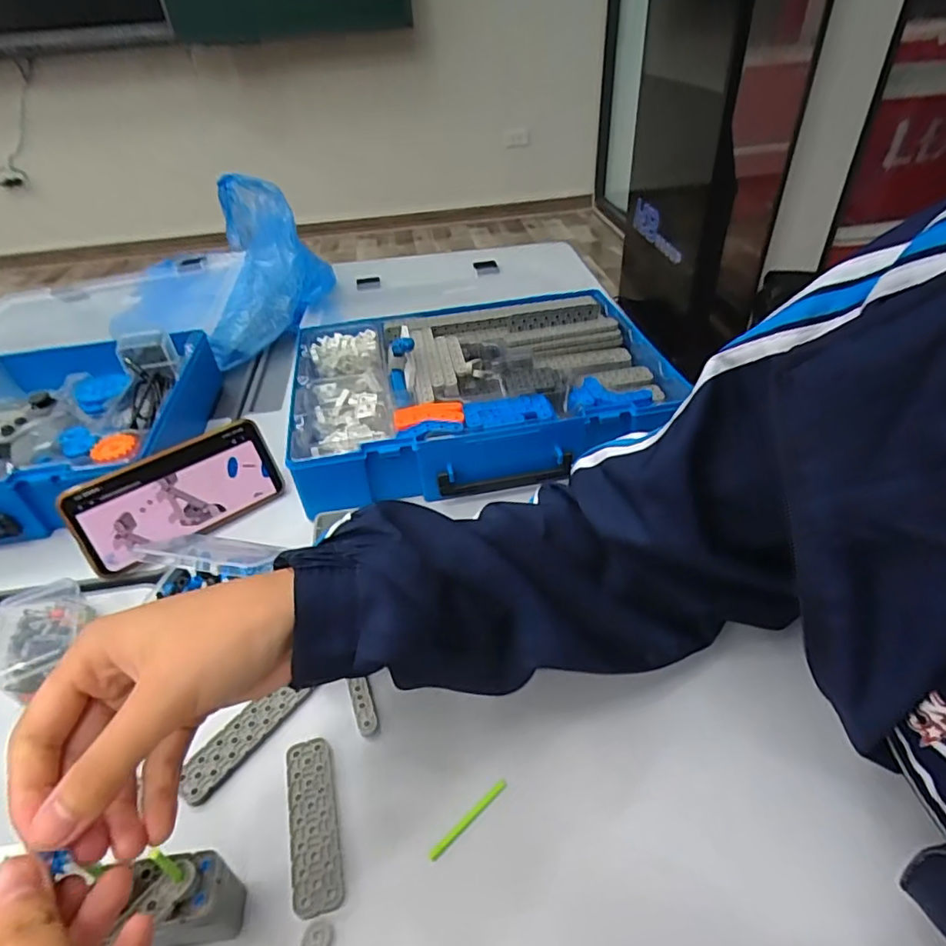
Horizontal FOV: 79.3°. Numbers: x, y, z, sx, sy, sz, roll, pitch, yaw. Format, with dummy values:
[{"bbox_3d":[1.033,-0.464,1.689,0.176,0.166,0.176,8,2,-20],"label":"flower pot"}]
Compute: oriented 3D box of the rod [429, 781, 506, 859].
[{"bbox_3d":[-0.002,0.191,0.317,0.055,0.004,0.006,-31,47,-29],"label":"rod"}]

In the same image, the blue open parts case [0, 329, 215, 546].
[{"bbox_3d":[-0.471,-0.046,0.578,0.354,0.083,0.281,-9,40,-7],"label":"blue open parts case"}]

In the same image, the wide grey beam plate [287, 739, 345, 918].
[{"bbox_3d":[-0.088,0.192,0.316,0.025,0.008,0.087,-13,40,-11],"label":"wide grey beam plate"}]

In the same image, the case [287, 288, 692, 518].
[{"bbox_3d":[0.004,-0.086,0.592,0.360,0.072,0.261,-10,40,-7],"label":"case"}]

